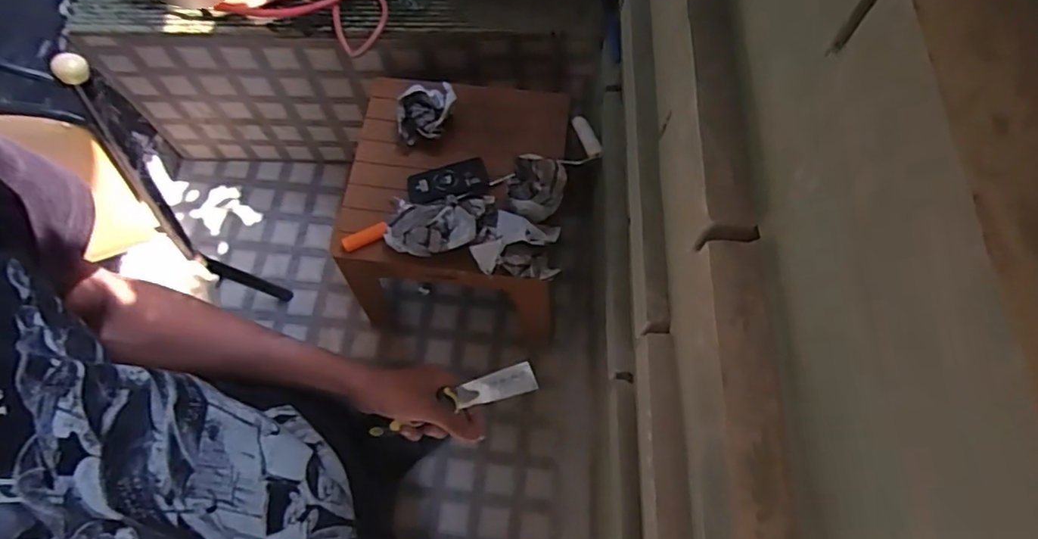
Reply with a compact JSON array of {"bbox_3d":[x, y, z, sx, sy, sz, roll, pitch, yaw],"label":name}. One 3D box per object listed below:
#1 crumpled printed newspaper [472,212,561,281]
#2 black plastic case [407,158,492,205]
[{"bbox_3d":[-0.002,-0.053,1.162,0.166,0.085,0.131,10,69,4],"label":"crumpled printed newspaper"},{"bbox_3d":[-0.151,-0.183,1.264,0.167,0.015,0.084,-14,69,-5],"label":"black plastic case"}]

